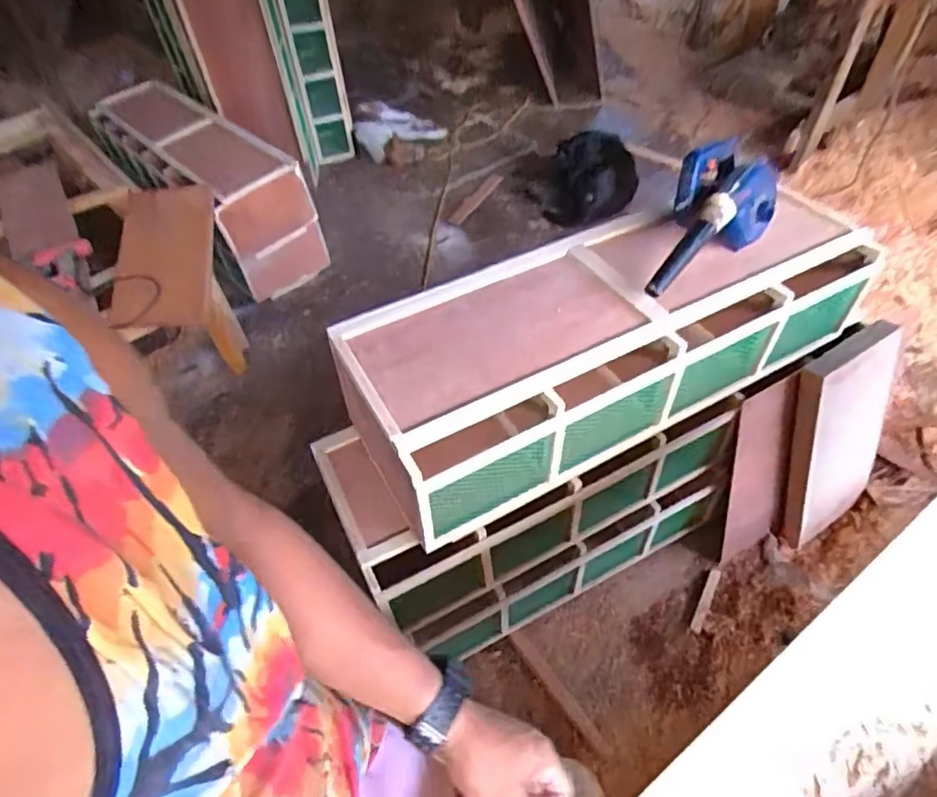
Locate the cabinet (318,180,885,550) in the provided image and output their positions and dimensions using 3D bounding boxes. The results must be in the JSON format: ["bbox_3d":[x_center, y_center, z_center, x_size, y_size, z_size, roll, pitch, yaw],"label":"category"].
[{"bbox_3d":[0.291,-0.137,1.162,1.056,0.292,0.370,-26,53,-17],"label":"cabinet"}]

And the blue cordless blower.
[{"bbox_3d":[0.447,-0.314,1.060,0.176,0.147,0.362,21,55,21],"label":"blue cordless blower"}]

